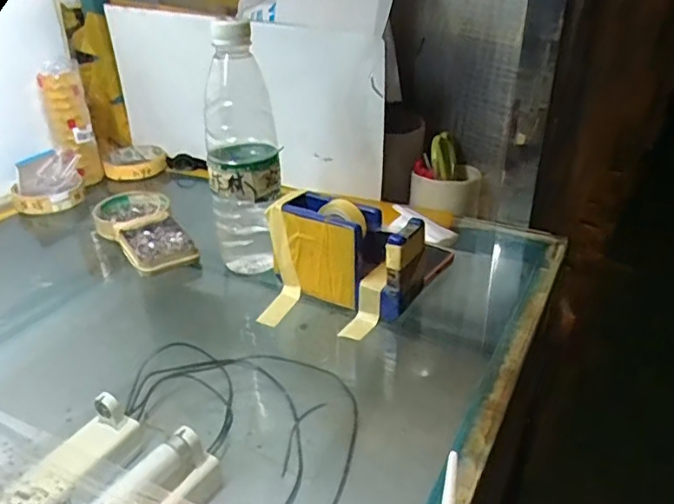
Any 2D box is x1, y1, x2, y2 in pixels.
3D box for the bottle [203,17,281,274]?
[{"bbox_3d":[-0.087,-0.092,0.526,0.062,0.220,0.065,-7,30,-8],"label":"bottle"}]

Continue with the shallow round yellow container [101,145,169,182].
[{"bbox_3d":[-0.288,-0.131,0.824,0.087,0.017,0.104,-13,31,-16],"label":"shallow round yellow container"}]

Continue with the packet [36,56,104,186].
[{"bbox_3d":[-0.345,-0.168,0.737,0.047,0.144,0.032,-18,33,-25],"label":"packet"}]

